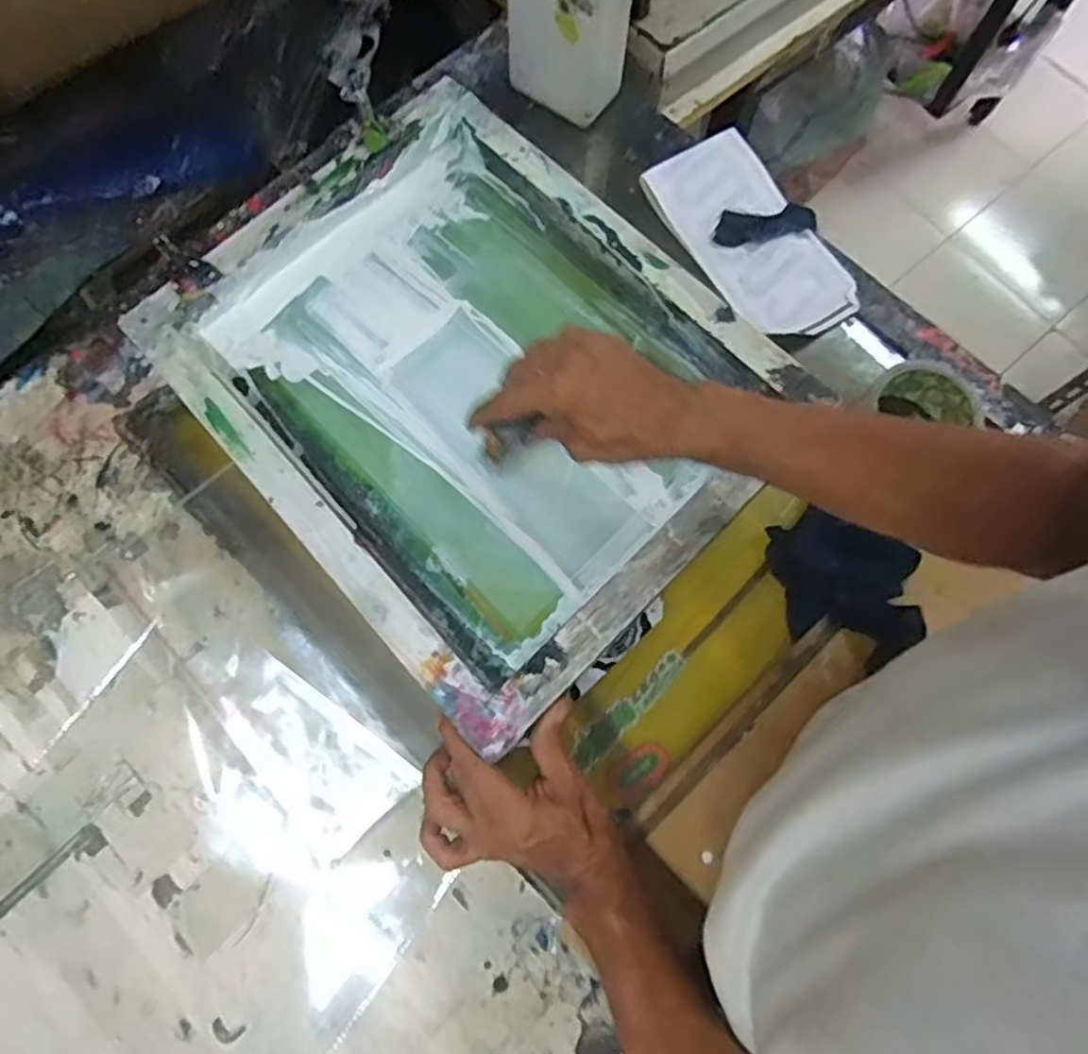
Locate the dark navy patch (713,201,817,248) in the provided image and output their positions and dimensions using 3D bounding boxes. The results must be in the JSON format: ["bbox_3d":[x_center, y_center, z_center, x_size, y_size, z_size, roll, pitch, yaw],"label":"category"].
[{"bbox_3d":[0.203,-0.276,0.643,0.095,0.010,0.035,-7,75,-2],"label":"dark navy patch"}]

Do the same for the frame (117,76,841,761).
[{"bbox_3d":[-0.059,-0.123,0.561,0.355,0.042,0.455,-42,75,-11],"label":"frame"}]

